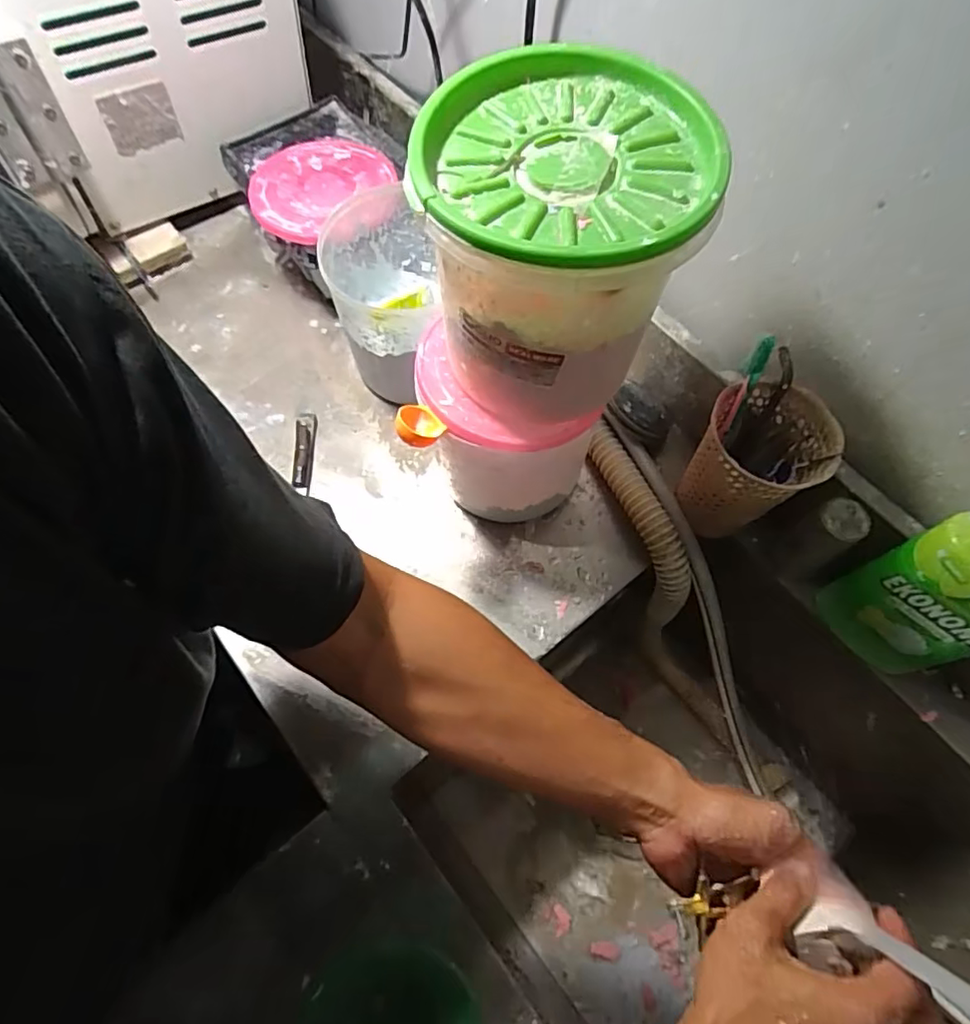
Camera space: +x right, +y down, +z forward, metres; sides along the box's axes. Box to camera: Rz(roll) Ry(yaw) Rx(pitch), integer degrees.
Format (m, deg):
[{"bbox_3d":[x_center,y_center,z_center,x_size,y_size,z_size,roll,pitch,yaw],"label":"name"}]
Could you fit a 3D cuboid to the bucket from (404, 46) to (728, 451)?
[{"bbox_3d":[0.041,-0.160,0.401,0.161,0.177,0.166,1,66,-1],"label":"bucket"}]

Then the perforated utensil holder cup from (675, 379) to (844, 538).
[{"bbox_3d":[0.231,-0.039,0.530,0.094,0.134,0.089,1,66,-1],"label":"perforated utensil holder cup"}]

